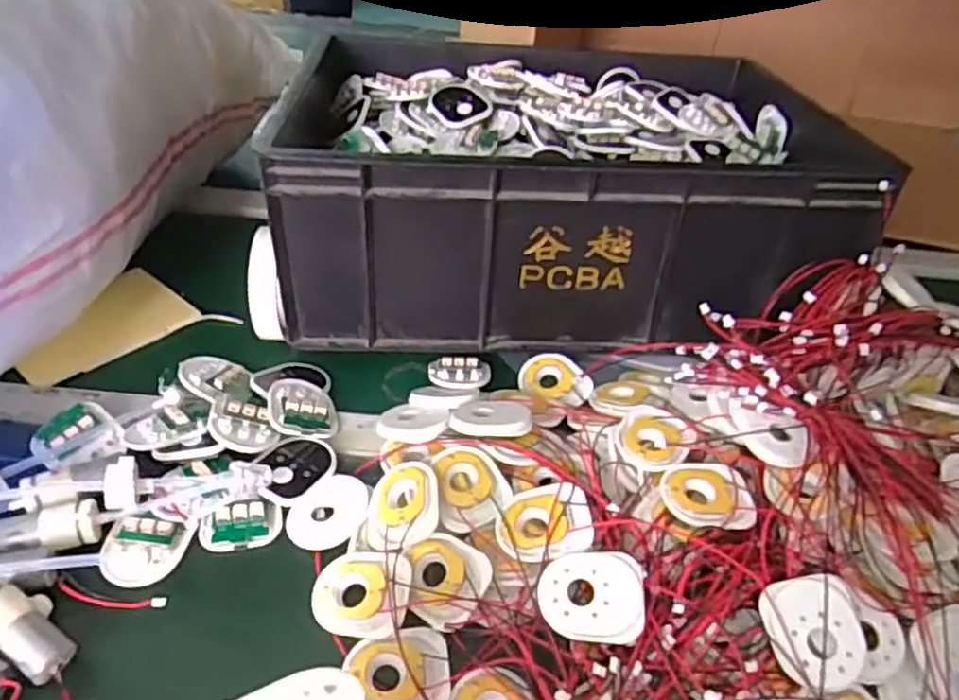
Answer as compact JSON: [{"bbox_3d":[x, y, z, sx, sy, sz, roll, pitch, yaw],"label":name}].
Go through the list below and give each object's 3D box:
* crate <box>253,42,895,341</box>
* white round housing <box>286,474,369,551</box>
[{"bbox_3d":[0.081,-0.176,0.669,0.480,0.145,0.356,2,39,-5],"label":"crate"},{"bbox_3d":[-0.098,0.106,0.459,0.040,0.006,0.056,32,45,28],"label":"white round housing"}]

